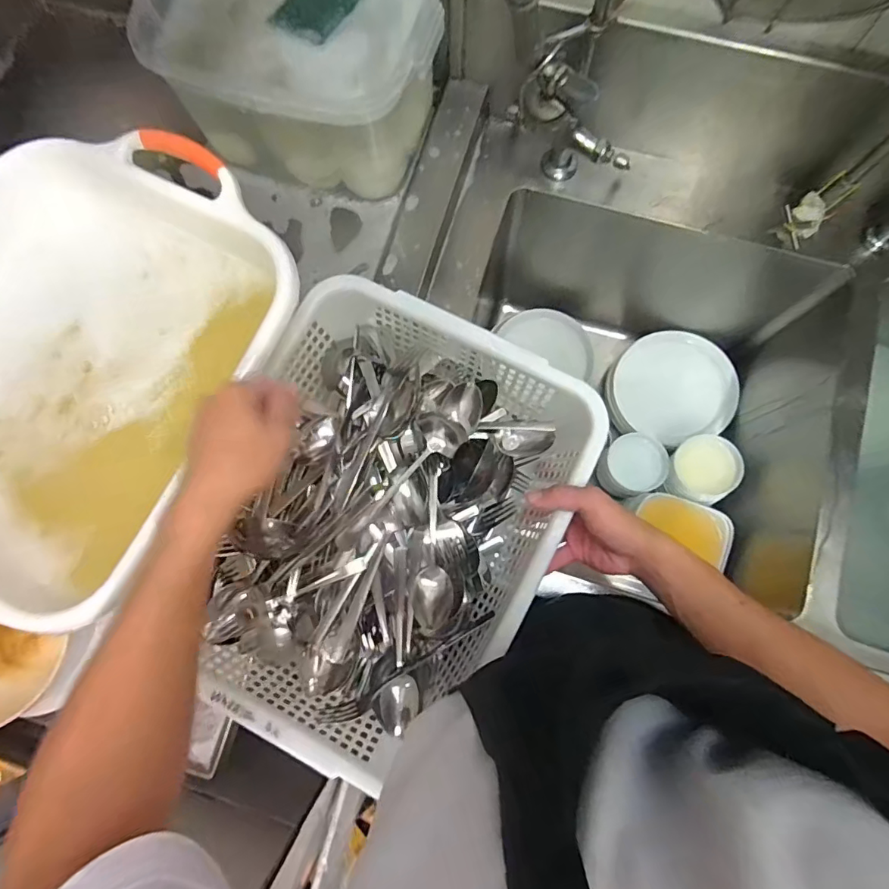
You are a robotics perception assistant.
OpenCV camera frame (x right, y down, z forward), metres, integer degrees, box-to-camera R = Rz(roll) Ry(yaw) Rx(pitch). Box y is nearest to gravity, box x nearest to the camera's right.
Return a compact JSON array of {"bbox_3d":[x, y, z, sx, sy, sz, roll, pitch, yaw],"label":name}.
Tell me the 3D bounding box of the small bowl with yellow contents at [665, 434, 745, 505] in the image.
[{"bbox_3d":[0.432,0.043,0.843,0.104,0.069,0.105,0,78,1],"label":"small bowl with yellow contents"}]

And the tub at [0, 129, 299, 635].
[{"bbox_3d":[-0.371,-0.070,0.517,0.343,0.115,0.482,27,80,6],"label":"tub"}]

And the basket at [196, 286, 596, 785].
[{"bbox_3d":[-0.063,0.079,0.526,0.324,0.118,0.424,25,80,6],"label":"basket"}]

